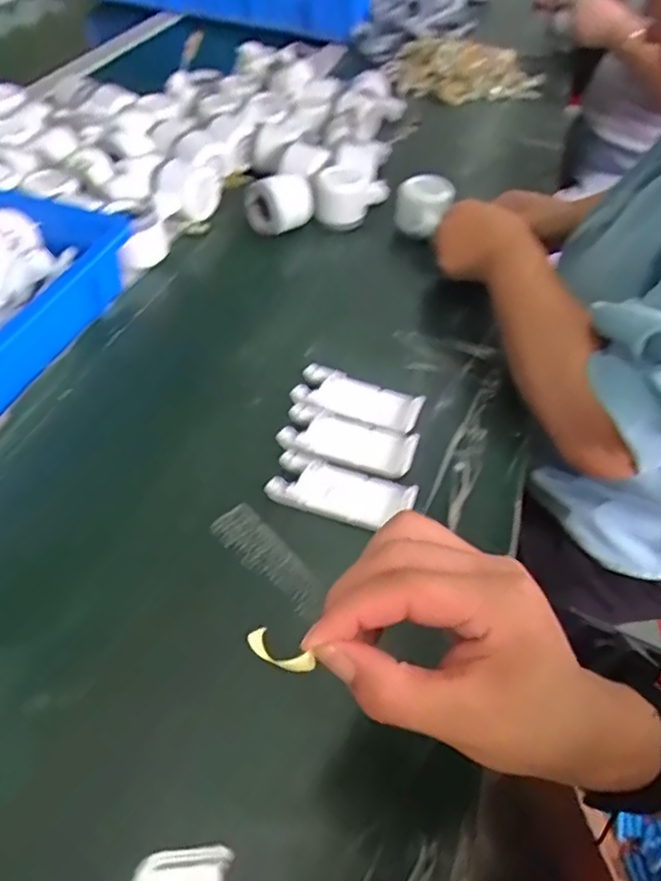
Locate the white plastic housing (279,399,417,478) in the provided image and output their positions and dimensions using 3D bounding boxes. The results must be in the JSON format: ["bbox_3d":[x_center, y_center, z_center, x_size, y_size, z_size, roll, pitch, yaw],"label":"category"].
[{"bbox_3d":[0.014,0.000,0.486,0.104,0.010,0.050,16,49,9],"label":"white plastic housing"}]

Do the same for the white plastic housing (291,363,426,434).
[{"bbox_3d":[0.023,-0.033,0.525,0.105,0.014,0.047,18,50,11],"label":"white plastic housing"}]

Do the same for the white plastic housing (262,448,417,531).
[{"bbox_3d":[0.008,0.038,0.453,0.103,0.008,0.044,15,49,8],"label":"white plastic housing"}]

